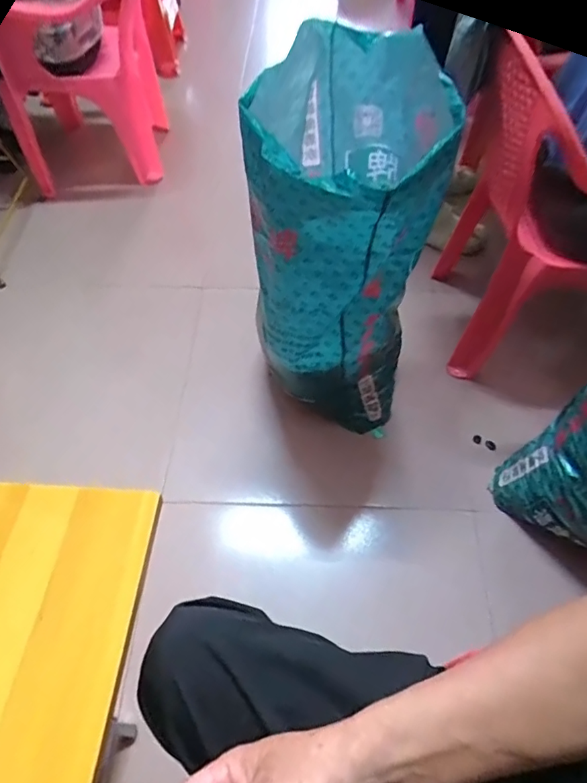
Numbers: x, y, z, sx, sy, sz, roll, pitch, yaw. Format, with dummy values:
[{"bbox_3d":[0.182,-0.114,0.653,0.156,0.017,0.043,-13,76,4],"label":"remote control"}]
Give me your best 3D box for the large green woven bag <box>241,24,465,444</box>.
[{"bbox_3d":[0.089,-0.233,0.909,0.260,0.602,0.354,9,55,7],"label":"large green woven bag"}]

